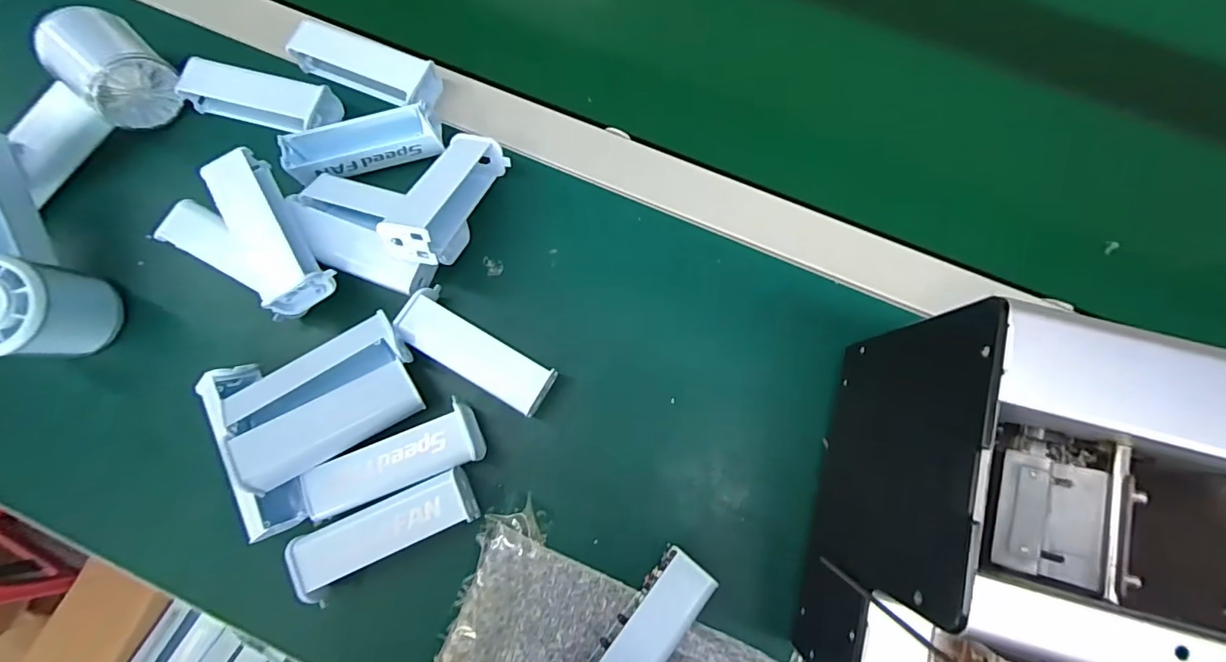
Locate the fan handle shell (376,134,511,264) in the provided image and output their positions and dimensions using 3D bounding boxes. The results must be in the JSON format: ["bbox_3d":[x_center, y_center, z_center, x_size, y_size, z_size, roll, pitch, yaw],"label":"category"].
[{"bbox_3d":[-0.108,-0.084,0.331,0.035,0.030,0.107,19,52,5],"label":"fan handle shell"}]

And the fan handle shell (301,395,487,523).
[{"bbox_3d":[-0.135,0.084,0.321,0.104,0.027,0.036,-27,80,-4],"label":"fan handle shell"}]

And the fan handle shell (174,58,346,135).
[{"bbox_3d":[-0.255,-0.168,0.376,0.104,0.032,0.033,12,79,3],"label":"fan handle shell"}]

